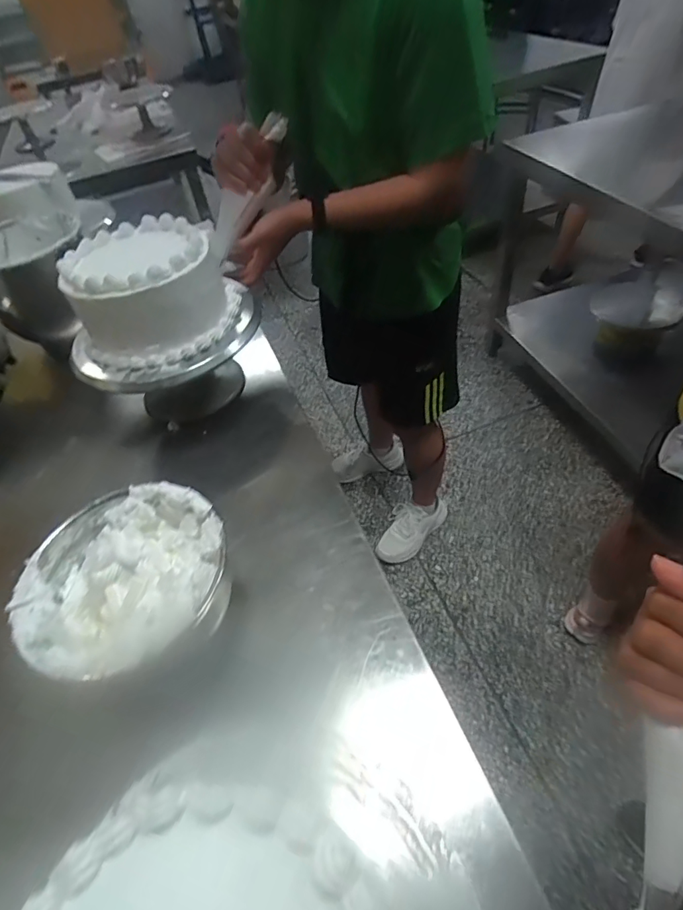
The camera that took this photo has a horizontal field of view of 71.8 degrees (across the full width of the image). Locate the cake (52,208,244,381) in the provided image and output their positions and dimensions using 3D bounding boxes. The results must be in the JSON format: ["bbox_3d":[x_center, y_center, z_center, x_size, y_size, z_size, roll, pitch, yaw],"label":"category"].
[{"bbox_3d":[-0.272,-0.240,0.684,0.248,0.122,0.197,-25,55,-13],"label":"cake"}]

